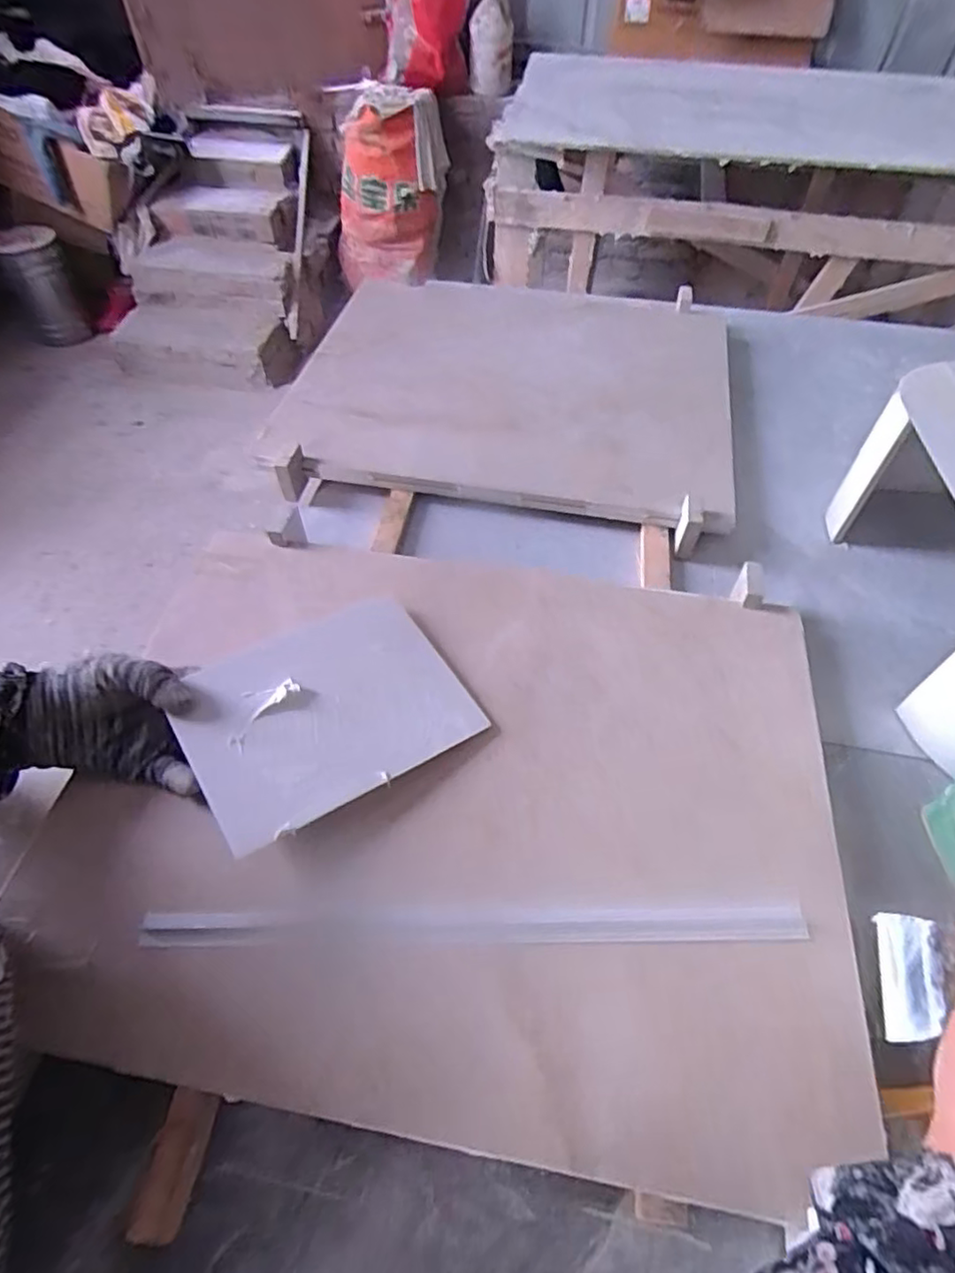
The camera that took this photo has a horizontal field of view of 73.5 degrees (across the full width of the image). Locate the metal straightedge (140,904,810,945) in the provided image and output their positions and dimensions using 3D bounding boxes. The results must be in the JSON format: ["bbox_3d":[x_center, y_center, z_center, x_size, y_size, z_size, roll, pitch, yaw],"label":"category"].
[{"bbox_3d":[-0.001,0.190,0.420,0.426,0.011,0.022,-1,46,0],"label":"metal straightedge"}]

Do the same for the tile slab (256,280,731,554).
[{"bbox_3d":[0.054,-0.343,0.827,0.532,0.027,0.510,12,54,10],"label":"tile slab"}]

